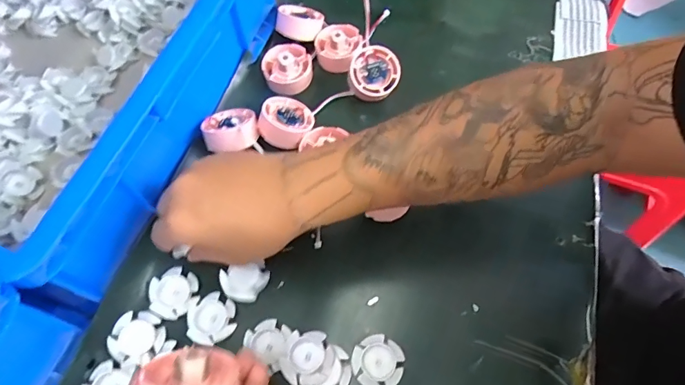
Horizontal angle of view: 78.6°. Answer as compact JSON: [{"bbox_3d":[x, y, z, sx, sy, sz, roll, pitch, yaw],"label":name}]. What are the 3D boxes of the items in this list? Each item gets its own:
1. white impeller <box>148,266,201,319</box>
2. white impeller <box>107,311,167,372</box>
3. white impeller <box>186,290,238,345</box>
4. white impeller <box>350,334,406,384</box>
[{"bbox_3d":[-0.145,0.088,0.363,0.040,0.017,0.038,-23,62,-12],"label":"white impeller"},{"bbox_3d":[-0.169,0.118,0.340,0.039,0.008,0.041,31,65,17],"label":"white impeller"},{"bbox_3d":[-0.111,0.105,0.354,0.039,0.008,0.040,0,60,1],"label":"white impeller"},{"bbox_3d":[0.028,0.136,0.333,0.040,0.014,0.039,0,60,1],"label":"white impeller"}]

